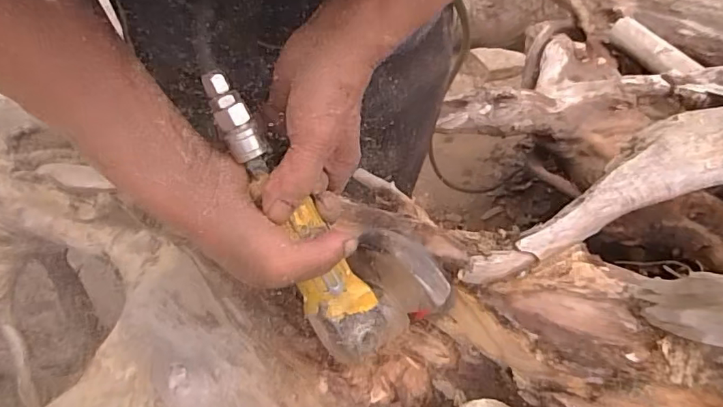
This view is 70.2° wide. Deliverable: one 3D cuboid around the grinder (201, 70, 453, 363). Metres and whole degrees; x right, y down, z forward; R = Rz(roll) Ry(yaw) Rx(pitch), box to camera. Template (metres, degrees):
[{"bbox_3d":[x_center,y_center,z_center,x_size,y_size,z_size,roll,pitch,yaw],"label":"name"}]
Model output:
[{"bbox_3d":[-0.033,0.011,0.380,0.240,0.071,0.088,53,47,-17],"label":"grinder"}]

